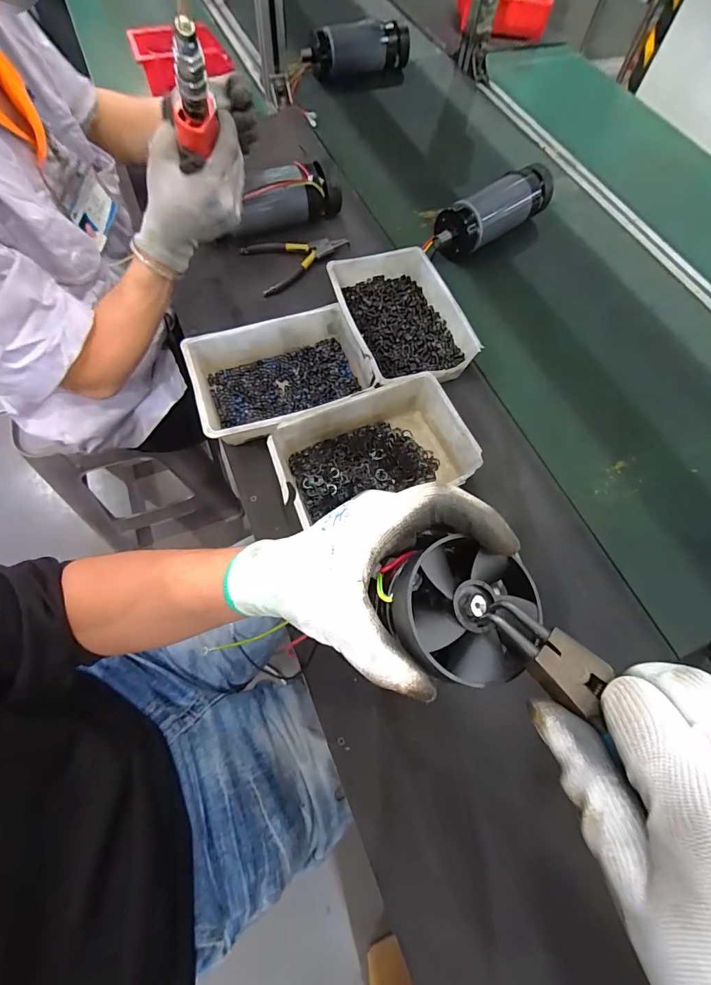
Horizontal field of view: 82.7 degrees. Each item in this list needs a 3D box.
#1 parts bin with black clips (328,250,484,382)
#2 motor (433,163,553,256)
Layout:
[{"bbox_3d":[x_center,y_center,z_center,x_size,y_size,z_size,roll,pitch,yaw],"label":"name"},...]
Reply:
[{"bbox_3d":[0.062,-0.226,0.538,0.147,0.052,0.207,-16,68,-12],"label":"parts bin with black clips"},{"bbox_3d":[0.219,-0.442,0.644,0.235,0.065,0.067,-38,74,-19],"label":"motor"}]

